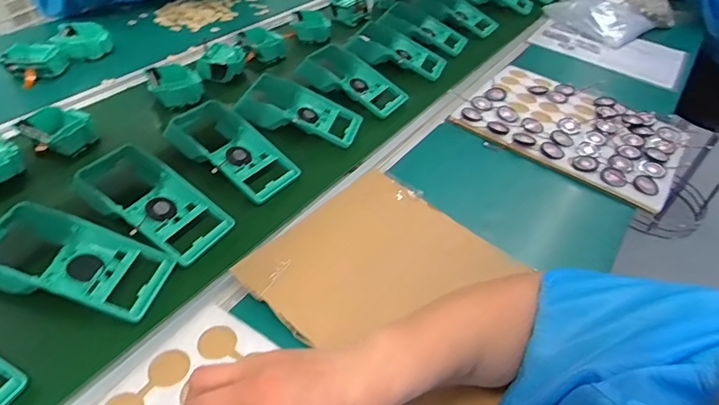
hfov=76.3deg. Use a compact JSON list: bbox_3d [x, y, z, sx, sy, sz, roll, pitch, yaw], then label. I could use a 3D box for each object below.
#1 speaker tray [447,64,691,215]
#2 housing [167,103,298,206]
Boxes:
[{"bbox_3d":[0.344,-0.124,0.741,0.318,0.019,0.255,30,47,28],"label":"speaker tray"},{"bbox_3d":[-0.175,-0.072,0.621,0.190,0.049,0.086,29,48,21],"label":"housing"}]

